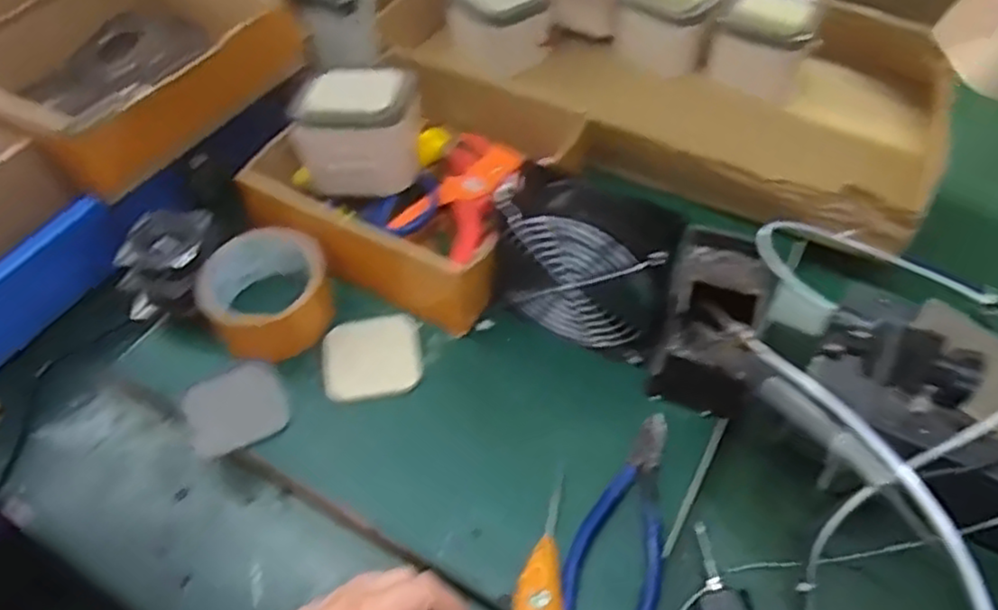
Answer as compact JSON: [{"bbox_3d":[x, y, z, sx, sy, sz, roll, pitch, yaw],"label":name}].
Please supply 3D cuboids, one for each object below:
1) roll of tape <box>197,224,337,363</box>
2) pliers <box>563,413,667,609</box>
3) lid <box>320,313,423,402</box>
[{"bbox_3d":[-0.169,-0.012,0.517,0.092,0.055,0.090,0,51,1],"label":"roll of tape"},{"bbox_3d":[0.080,0.137,0.436,0.054,0.019,0.154,17,53,14],"label":"pliers"},{"bbox_3d":[-0.093,0.038,0.511,0.070,0.014,0.062,-9,51,-6],"label":"lid"}]

